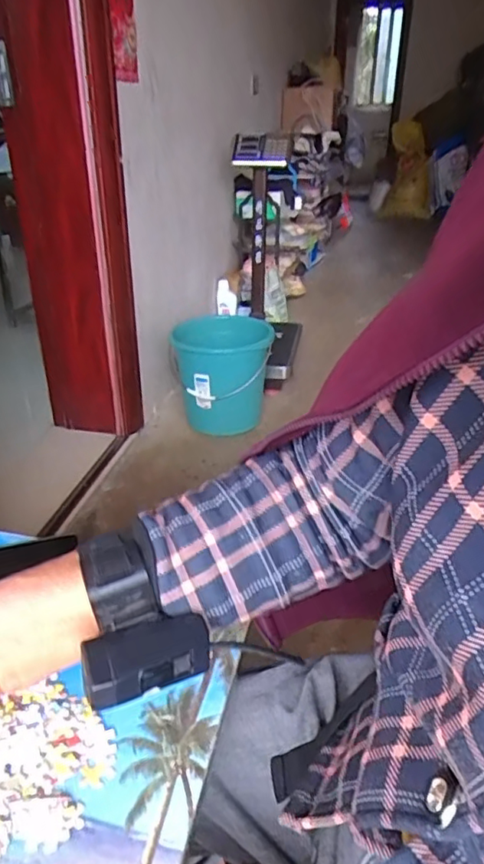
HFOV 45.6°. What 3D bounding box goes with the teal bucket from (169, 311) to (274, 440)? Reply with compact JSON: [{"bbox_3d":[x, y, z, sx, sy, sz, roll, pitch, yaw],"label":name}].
[{"bbox_3d":[-0.058,-0.194,1.868,0.302,0.323,0.320,-1,29,0],"label":"teal bucket"}]

